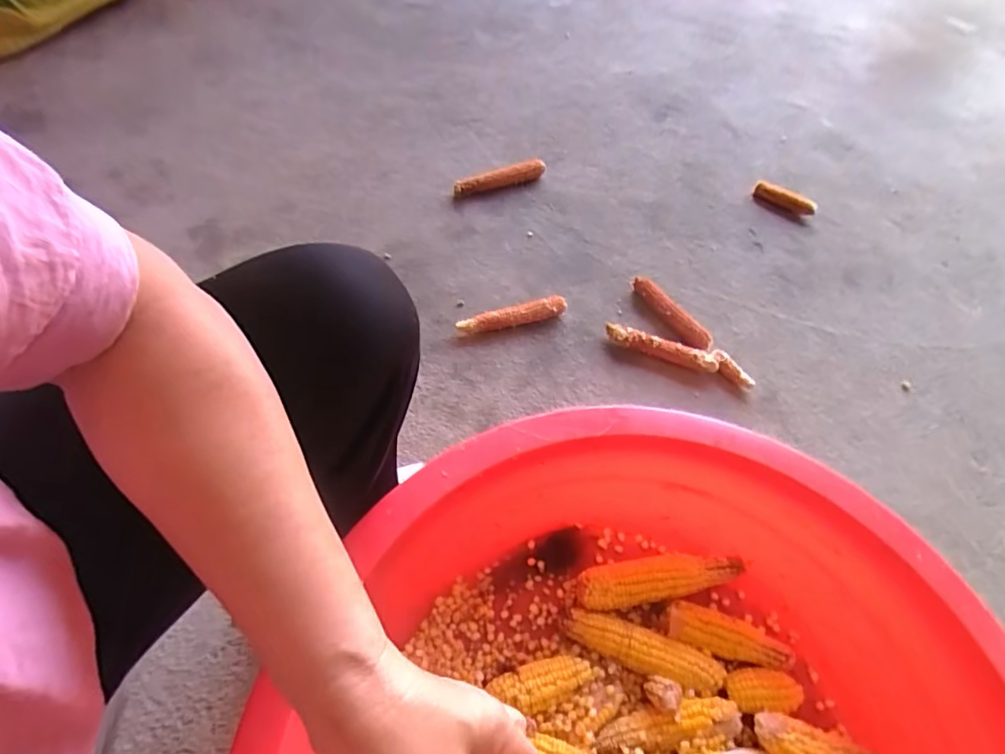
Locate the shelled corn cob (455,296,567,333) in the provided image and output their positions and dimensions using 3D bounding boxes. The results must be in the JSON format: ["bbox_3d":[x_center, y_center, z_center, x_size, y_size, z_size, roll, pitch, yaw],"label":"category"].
[{"bbox_3d":[0.017,-0.096,0.853,0.175,0.027,0.032,-11,62,-11],"label":"shelled corn cob"}]

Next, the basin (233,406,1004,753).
[{"bbox_3d":[0.144,0.367,0.486,0.635,0.235,0.653,1,57,-2],"label":"basin"}]

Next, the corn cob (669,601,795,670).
[{"bbox_3d":[0.259,0.299,0.618,0.144,0.046,0.044,17,60,5],"label":"corn cob"}]

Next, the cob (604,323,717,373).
[{"bbox_3d":[0.249,-0.044,0.850,0.174,0.028,0.034,20,61,7],"label":"cob"}]

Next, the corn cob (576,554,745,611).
[{"bbox_3d":[0.184,0.237,0.640,0.198,0.042,0.050,-8,61,-9],"label":"corn cob"}]

